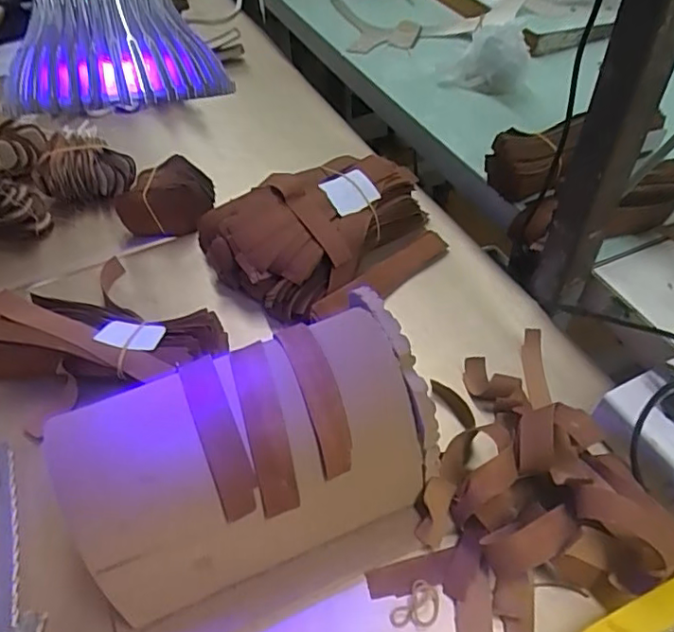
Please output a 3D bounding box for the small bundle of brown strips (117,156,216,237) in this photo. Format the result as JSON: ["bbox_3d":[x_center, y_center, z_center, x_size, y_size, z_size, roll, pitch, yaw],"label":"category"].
[{"bbox_3d":[-0.166,-0.118,0.577,0.090,0.052,0.062,5,49,7],"label":"small bundle of brown strips"}]

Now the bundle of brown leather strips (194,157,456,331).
[{"bbox_3d":[-0.013,-0.076,0.516,0.200,0.070,0.142,-18,51,-13],"label":"bundle of brown leather strips"}]

